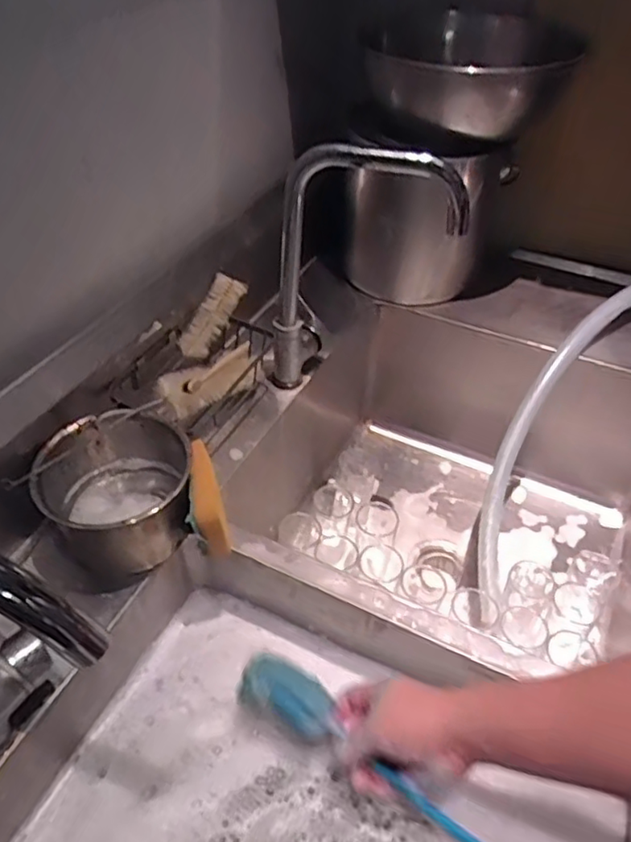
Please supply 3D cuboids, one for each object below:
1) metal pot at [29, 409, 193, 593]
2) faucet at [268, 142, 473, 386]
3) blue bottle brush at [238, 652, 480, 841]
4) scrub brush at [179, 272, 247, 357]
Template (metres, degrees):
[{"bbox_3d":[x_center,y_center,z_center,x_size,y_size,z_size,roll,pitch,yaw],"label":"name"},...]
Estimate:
[{"bbox_3d":[-0.209,0.082,0.647,0.141,0.121,0.154,1,44,-1],"label":"metal pot"},{"bbox_3d":[0.057,-0.182,0.757,0.223,0.322,0.084,8,44,7],"label":"faucet"},{"bbox_3d":[0.066,0.320,0.557,0.317,0.034,0.050,31,51,16],"label":"blue bottle brush"},{"bbox_3d":[-0.135,-0.135,0.794,0.040,0.023,0.124,17,65,15],"label":"scrub brush"}]

